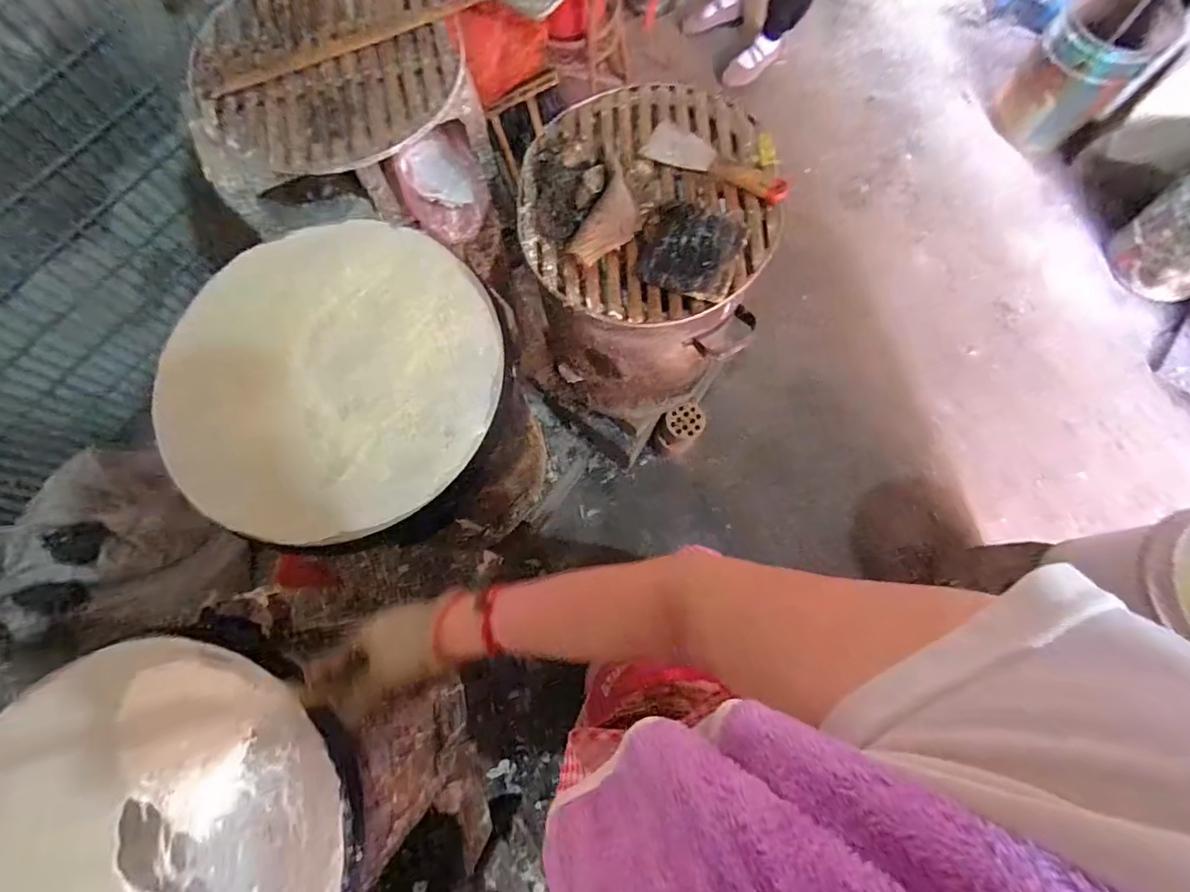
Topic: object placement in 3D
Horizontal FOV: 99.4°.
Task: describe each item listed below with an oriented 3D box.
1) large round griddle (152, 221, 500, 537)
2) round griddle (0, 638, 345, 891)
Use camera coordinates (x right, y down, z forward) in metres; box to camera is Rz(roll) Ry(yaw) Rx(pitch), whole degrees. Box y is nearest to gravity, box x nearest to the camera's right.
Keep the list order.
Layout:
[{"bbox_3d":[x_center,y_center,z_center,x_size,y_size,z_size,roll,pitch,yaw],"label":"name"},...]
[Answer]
[{"bbox_3d":[-0.282,-0.086,0.555,0.342,0.041,0.366,0,76,1],"label":"large round griddle"},{"bbox_3d":[-0.398,0.360,0.445,0.331,0.058,0.342,0,76,1],"label":"round griddle"}]

